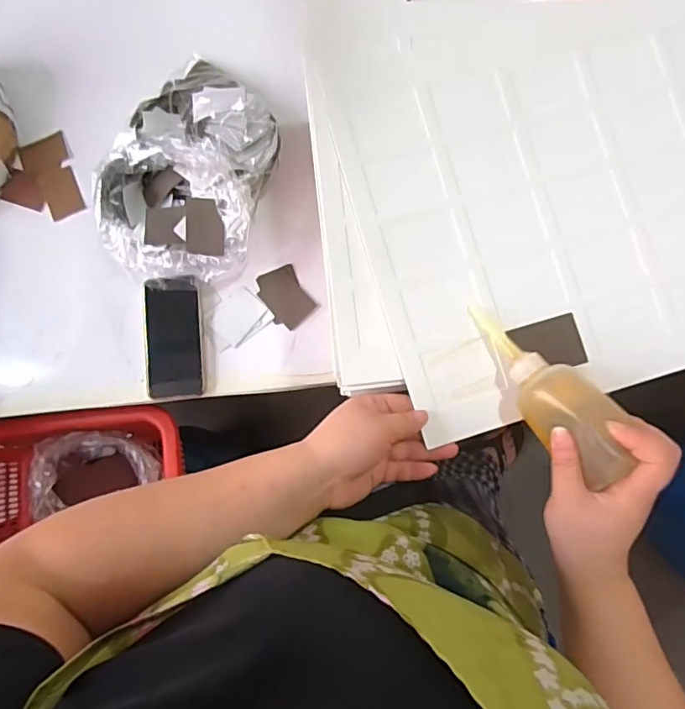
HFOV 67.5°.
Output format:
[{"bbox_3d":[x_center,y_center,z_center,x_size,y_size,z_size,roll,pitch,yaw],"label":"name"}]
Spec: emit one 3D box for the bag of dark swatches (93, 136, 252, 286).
[{"bbox_3d":[-0.204,-0.176,0.641,0.195,0.092,0.157,3,86,5],"label":"bag of dark swatches"}]

